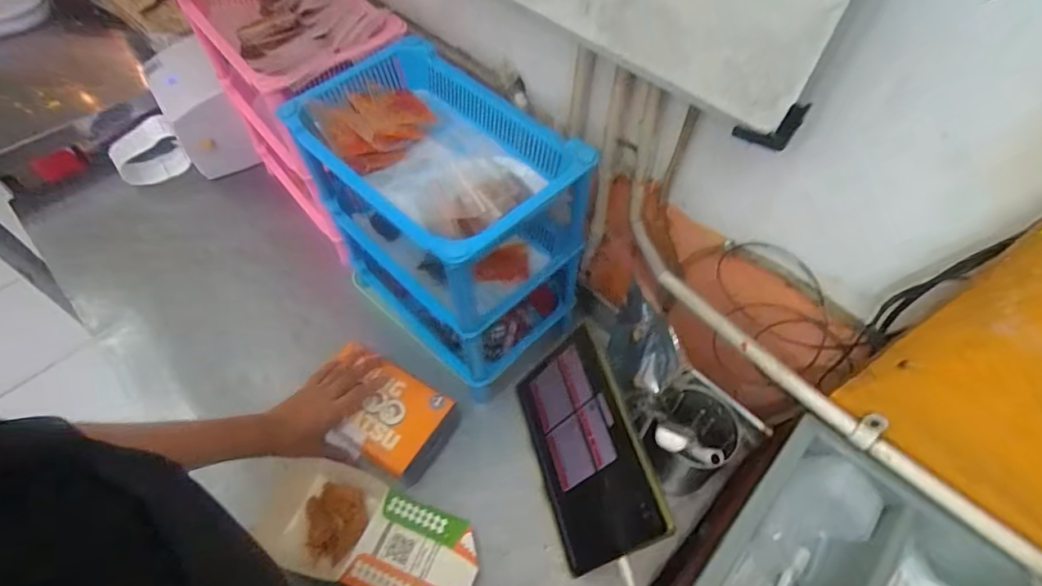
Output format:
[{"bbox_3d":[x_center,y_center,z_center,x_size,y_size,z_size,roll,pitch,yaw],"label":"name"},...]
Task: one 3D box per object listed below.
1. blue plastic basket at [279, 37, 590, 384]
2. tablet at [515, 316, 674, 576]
[{"bbox_3d":[-0.097,-0.081,0.686,0.206,0.333,0.305,-38,64,-25],"label":"blue plastic basket"},{"bbox_3d":[0.071,0.184,0.632,0.017,0.161,0.251,15,45,-37],"label":"tablet"}]

